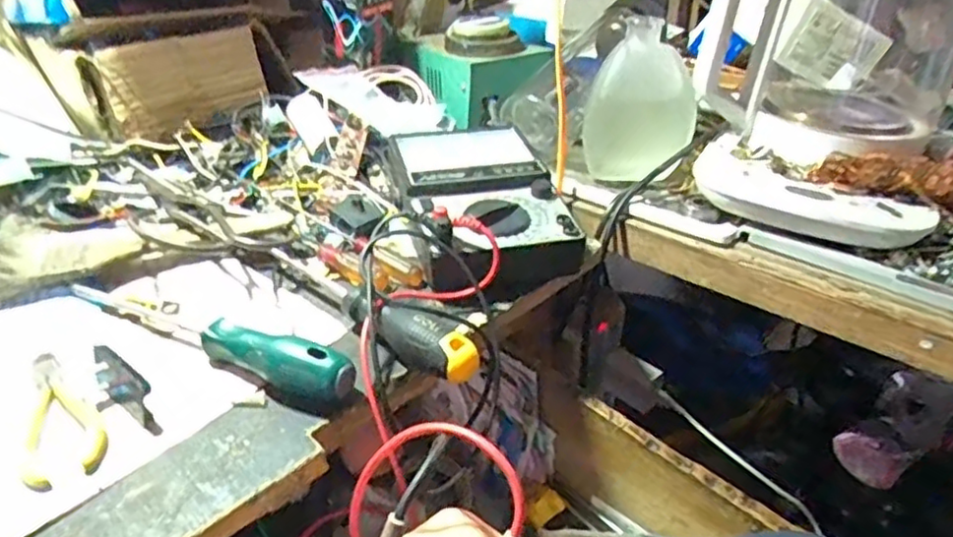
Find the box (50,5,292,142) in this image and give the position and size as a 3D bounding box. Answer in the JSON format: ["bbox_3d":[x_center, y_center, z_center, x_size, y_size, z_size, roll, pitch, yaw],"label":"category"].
[{"bbox_3d":[-0.255,-0.168,0.596,0.189,0.093,0.055,-22,39,-34],"label":"box"}]

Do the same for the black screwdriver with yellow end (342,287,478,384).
[{"bbox_3d":[-0.037,0.038,0.389,0.092,0.030,0.024,27,42,31],"label":"black screwdriver with yellow end"}]

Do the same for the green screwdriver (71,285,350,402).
[{"bbox_3d":[-0.161,0.034,0.394,0.208,0.027,0.025,19,38,22],"label":"green screwdriver"}]

